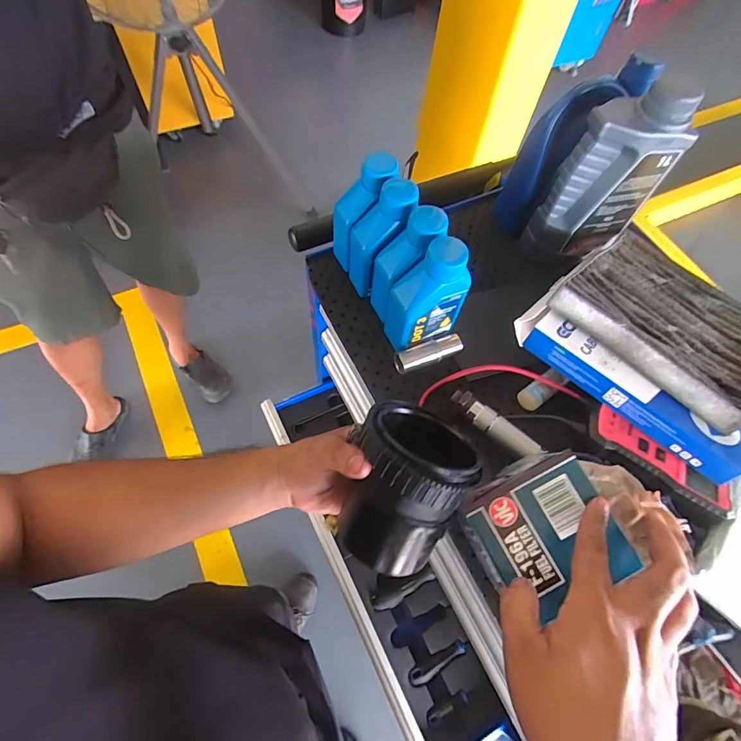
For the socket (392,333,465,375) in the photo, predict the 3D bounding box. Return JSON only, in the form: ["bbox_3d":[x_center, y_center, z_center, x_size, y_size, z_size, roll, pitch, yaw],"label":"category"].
[{"bbox_3d":[0.069,-0.020,0.496,0.082,0.020,0.024,-18,65,-13],"label":"socket"}]

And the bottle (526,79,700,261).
[{"bbox_3d":[0.274,-0.224,0.508,0.115,0.186,0.070,-18,65,-13],"label":"bottle"}]

